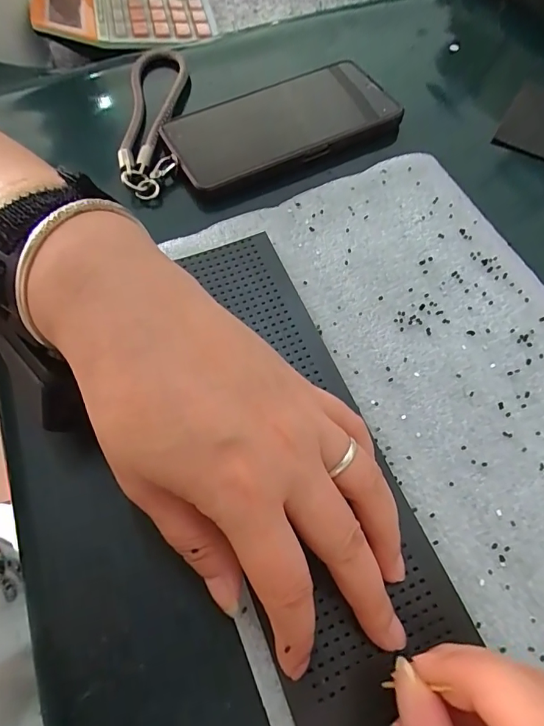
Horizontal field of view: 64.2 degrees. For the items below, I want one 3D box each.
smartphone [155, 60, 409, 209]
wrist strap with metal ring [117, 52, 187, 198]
[{"bbox_3d":[0.004,-0.176,0.316,0.163,0.011,0.089,-30,66,-13],"label":"smartphone"},{"bbox_3d":[-0.090,-0.187,0.324,0.044,0.020,0.162,-4,63,0],"label":"wrist strap with metal ring"}]

